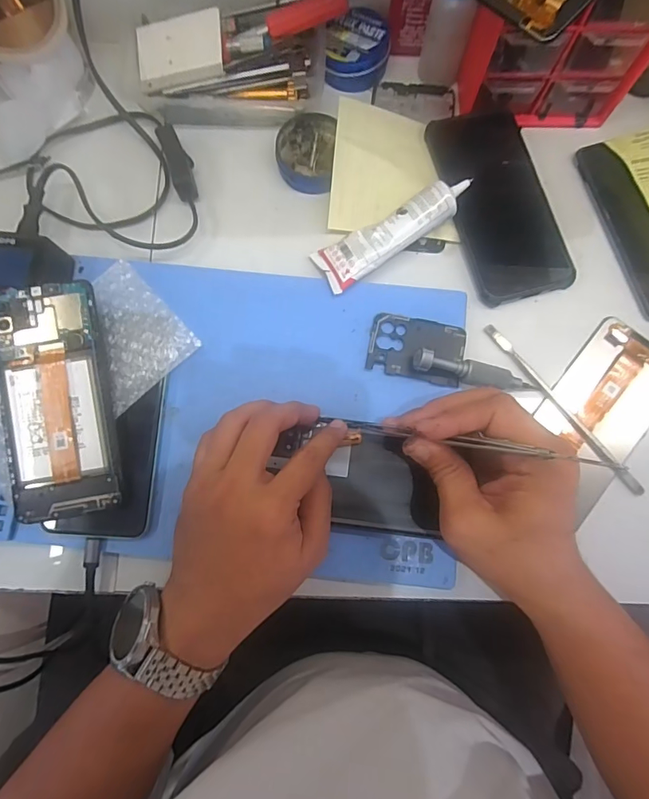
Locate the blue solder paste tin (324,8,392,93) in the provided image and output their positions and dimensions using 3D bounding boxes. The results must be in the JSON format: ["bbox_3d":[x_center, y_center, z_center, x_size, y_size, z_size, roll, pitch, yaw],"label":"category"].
[{"bbox_3d":[0.029,-0.305,0.389,0.054,0.026,0.058,0,78,0],"label":"blue solder paste tin"}]

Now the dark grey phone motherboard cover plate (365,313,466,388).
[{"bbox_3d":[0.070,-0.038,0.339,0.070,0.006,0.046,10,78,2],"label":"dark grey phone motherboard cover plate"}]

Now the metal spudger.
[{"bbox_3d":[0.177,0.005,0.333,0.009,0.005,0.161,-38,81,-7],"label":"metal spudger"}]

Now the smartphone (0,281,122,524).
[{"bbox_3d":[-0.183,0.000,0.306,0.071,0.012,0.157,-7,87,-2],"label":"smartphone"}]

